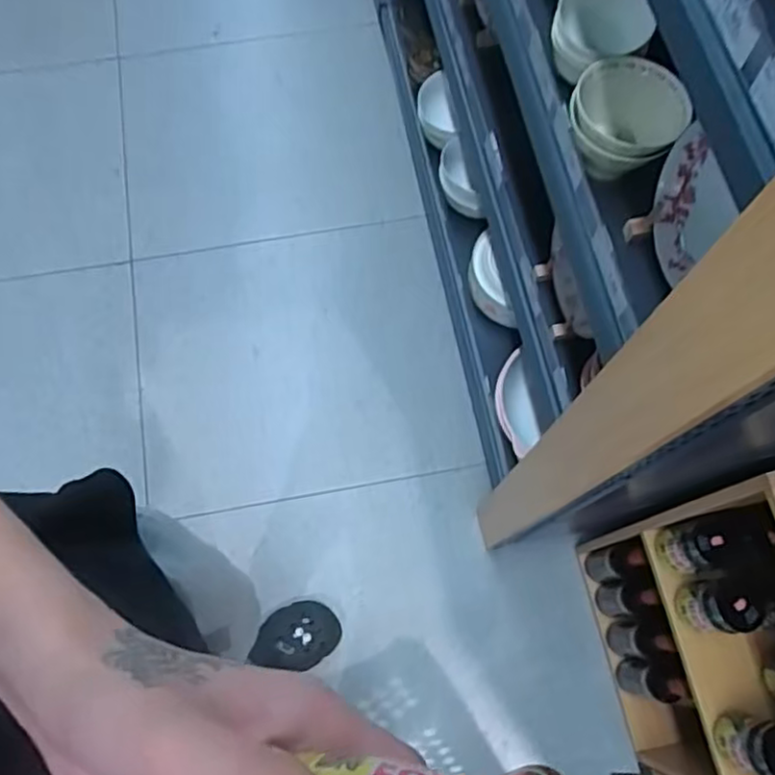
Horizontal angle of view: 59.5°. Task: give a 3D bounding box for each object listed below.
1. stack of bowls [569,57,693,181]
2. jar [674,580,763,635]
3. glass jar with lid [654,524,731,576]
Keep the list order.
[{"bbox_3d":[0.275,-0.311,0.781,0.122,0.068,0.125,32,75,10],"label":"stack of bowls"},{"bbox_3d":[0.452,0.295,0.916,0.073,0.112,0.064,-7,72,-2],"label":"jar"},{"bbox_3d":[0.424,0.222,0.941,0.054,0.116,0.065,-12,72,-4],"label":"glass jar with lid"}]

